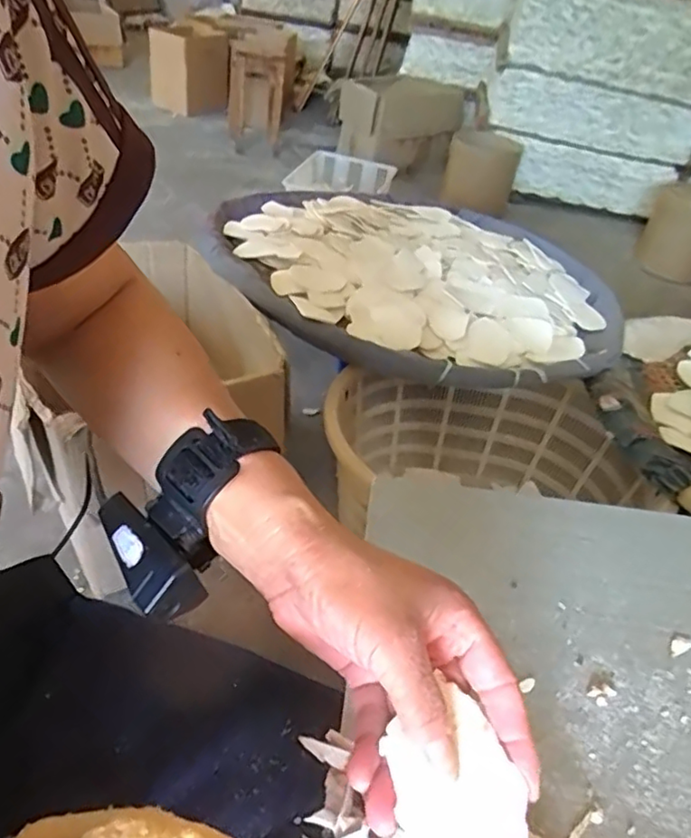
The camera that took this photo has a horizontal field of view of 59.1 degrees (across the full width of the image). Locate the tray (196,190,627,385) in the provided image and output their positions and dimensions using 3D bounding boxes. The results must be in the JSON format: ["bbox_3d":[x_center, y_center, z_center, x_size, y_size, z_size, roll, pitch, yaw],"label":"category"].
[{"bbox_3d":[0.163,-0.358,1.377,0.897,0.092,0.852,13,39,4],"label":"tray"}]

